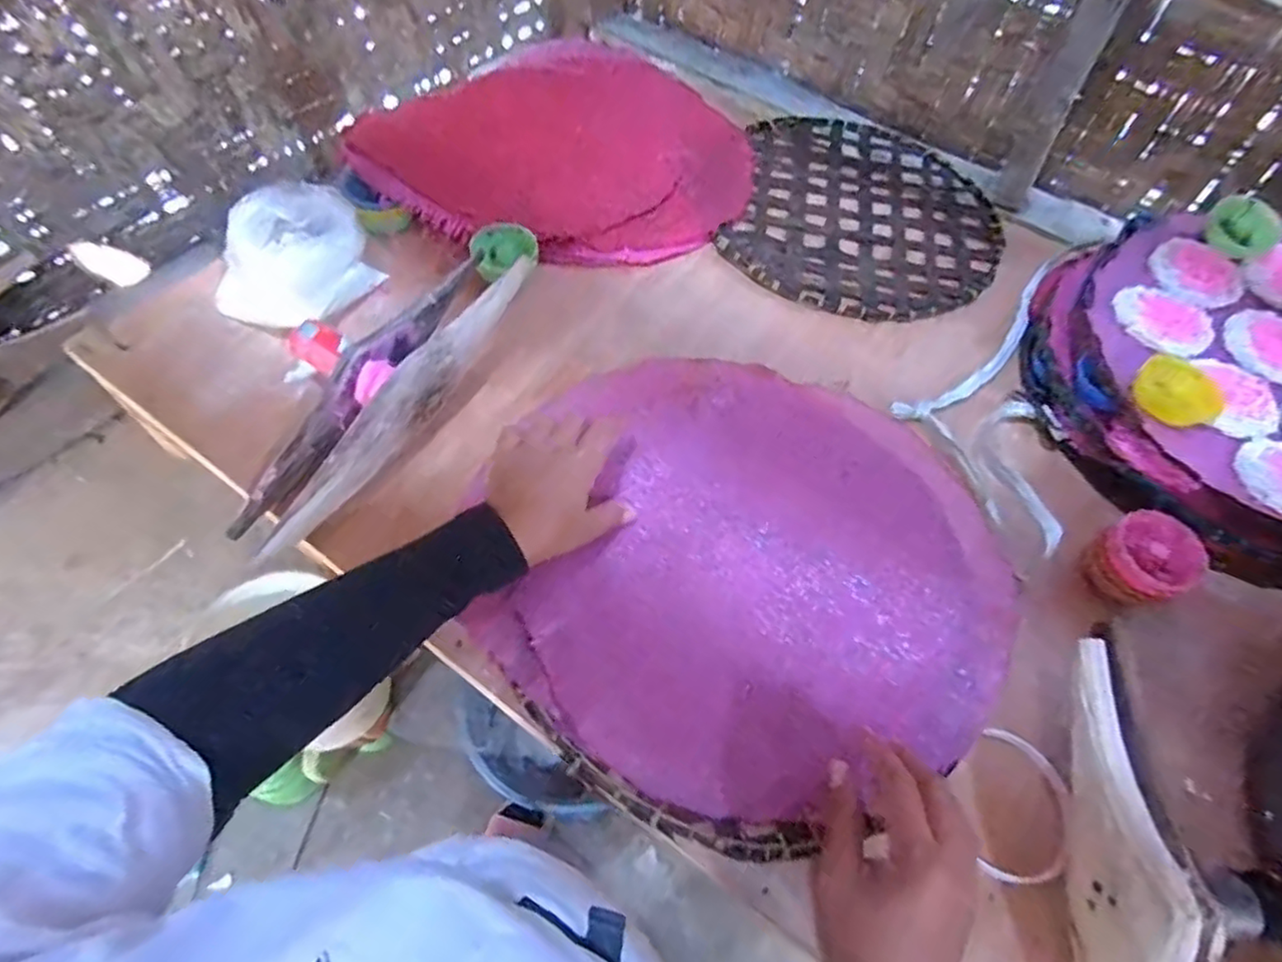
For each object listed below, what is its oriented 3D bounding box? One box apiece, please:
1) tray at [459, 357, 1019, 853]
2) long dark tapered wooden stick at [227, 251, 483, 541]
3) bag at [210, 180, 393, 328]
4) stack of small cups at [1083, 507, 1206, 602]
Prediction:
[{"bbox_3d":[0.078,0.066,0.473,0.347,0.027,0.340,2,58,-3],"label":"tray"},{"bbox_3d":[-0.219,-0.078,0.499,0.017,0.043,0.285,32,76,15],"label":"long dark tapered wooden stick"},{"bbox_3d":[-0.305,-0.202,0.570,0.097,0.077,0.151,25,60,11],"label":"bag"},{"bbox_3d":[0.369,0.061,0.476,0.065,0.048,0.058,-24,63,-17],"label":"stack of small cups"}]

